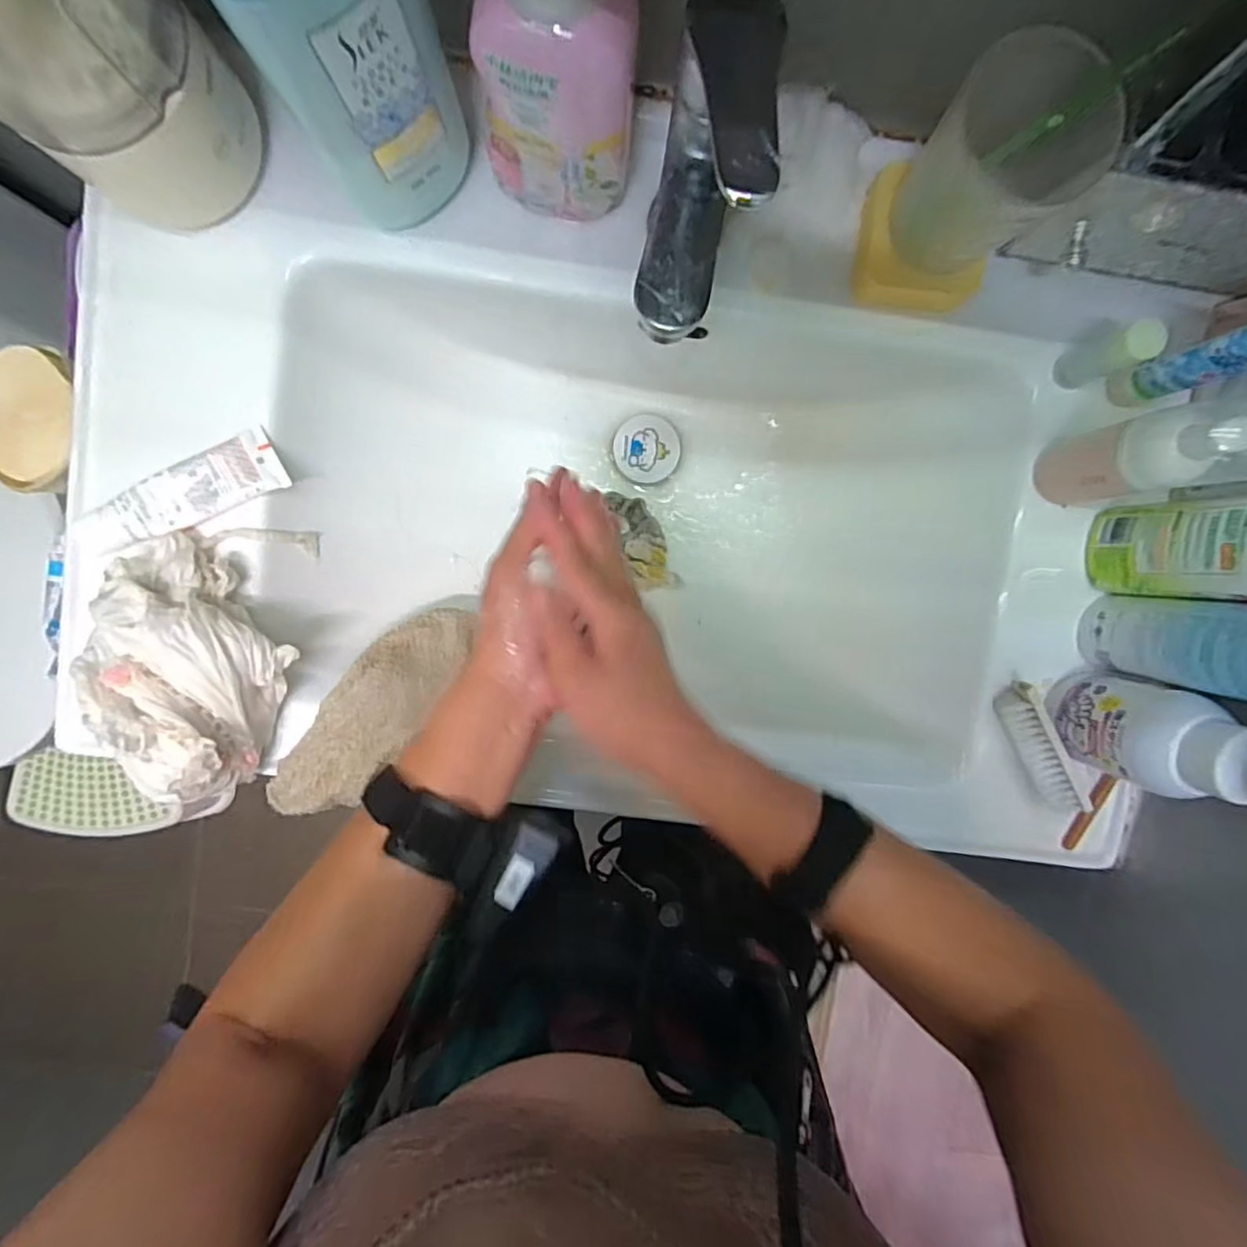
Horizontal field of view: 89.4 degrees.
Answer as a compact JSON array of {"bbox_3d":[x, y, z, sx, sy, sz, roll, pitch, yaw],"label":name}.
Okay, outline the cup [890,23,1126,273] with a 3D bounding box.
[{"bbox_3d":[0.213,-0.264,0.369,0.084,0.099,0.075,-21,94,-1],"label":"cup"}]

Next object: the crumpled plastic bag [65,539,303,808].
[{"bbox_3d":[-0.291,0.026,0.417,0.104,0.064,0.170,-30,95,-1],"label":"crumpled plastic bag"}]

